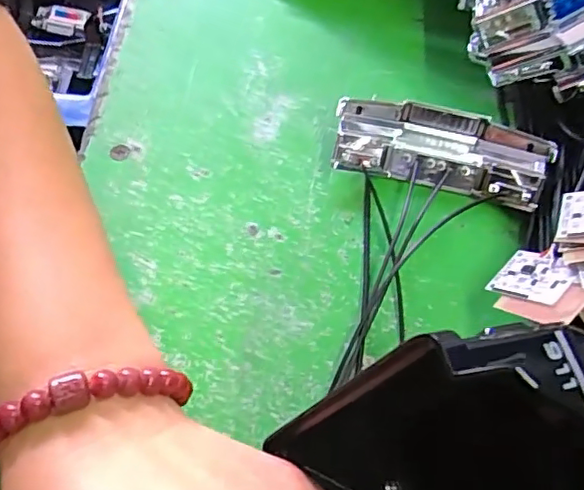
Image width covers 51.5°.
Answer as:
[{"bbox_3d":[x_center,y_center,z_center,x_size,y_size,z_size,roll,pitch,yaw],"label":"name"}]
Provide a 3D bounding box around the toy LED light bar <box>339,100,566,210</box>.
[{"bbox_3d":[0.069,-0.044,0.287,0.095,0.022,0.039,13,63,6],"label":"toy LED light bar"}]

